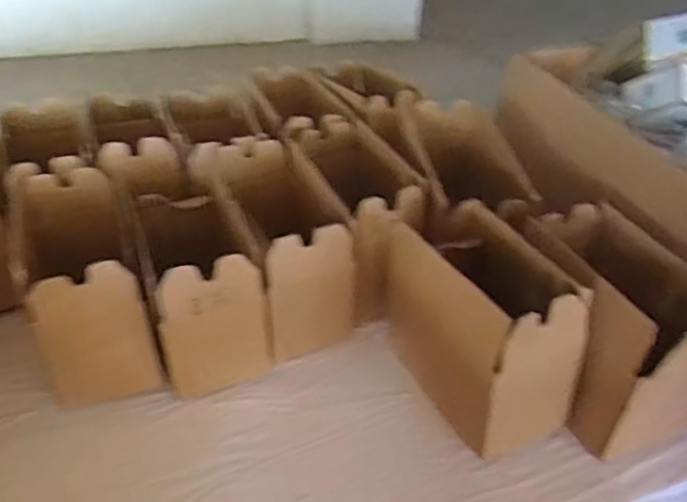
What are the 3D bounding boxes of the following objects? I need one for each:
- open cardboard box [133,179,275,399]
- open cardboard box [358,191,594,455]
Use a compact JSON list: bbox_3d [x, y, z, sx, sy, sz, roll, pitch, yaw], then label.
[{"bbox_3d":[-0.154,0.024,0.679,0.106,0.162,0.184,-12,39,-19],"label":"open cardboard box"},{"bbox_3d":[0.111,0.059,0.643,0.098,0.180,0.245,-15,40,-23],"label":"open cardboard box"}]

